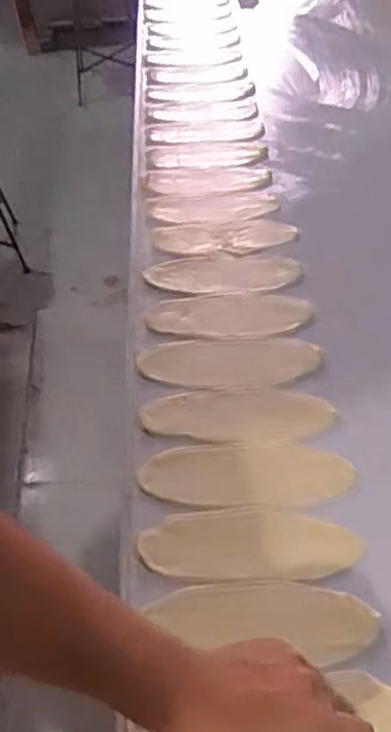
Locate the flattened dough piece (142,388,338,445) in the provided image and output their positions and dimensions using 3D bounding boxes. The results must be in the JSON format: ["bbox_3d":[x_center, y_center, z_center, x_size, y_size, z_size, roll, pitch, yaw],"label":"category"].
[{"bbox_3d":[0.045,0.053,0.770,0.195,0.008,0.075,-3,46,1],"label":"flattened dough piece"}]

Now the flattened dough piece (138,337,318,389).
[{"bbox_3d":[0.037,-0.006,0.822,0.197,0.008,0.072,-4,46,1],"label":"flattened dough piece"}]

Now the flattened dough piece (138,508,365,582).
[{"bbox_3d":[0.049,0.160,0.660,0.193,0.007,0.071,-2,46,3],"label":"flattened dough piece"}]

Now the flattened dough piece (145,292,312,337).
[{"bbox_3d":[0.039,-0.063,0.879,0.190,0.010,0.077,-4,46,1],"label":"flattened dough piece"}]

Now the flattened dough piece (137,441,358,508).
[{"bbox_3d":[0.050,0.106,0.712,0.201,0.008,0.073,-4,46,1],"label":"flattened dough piece"}]

